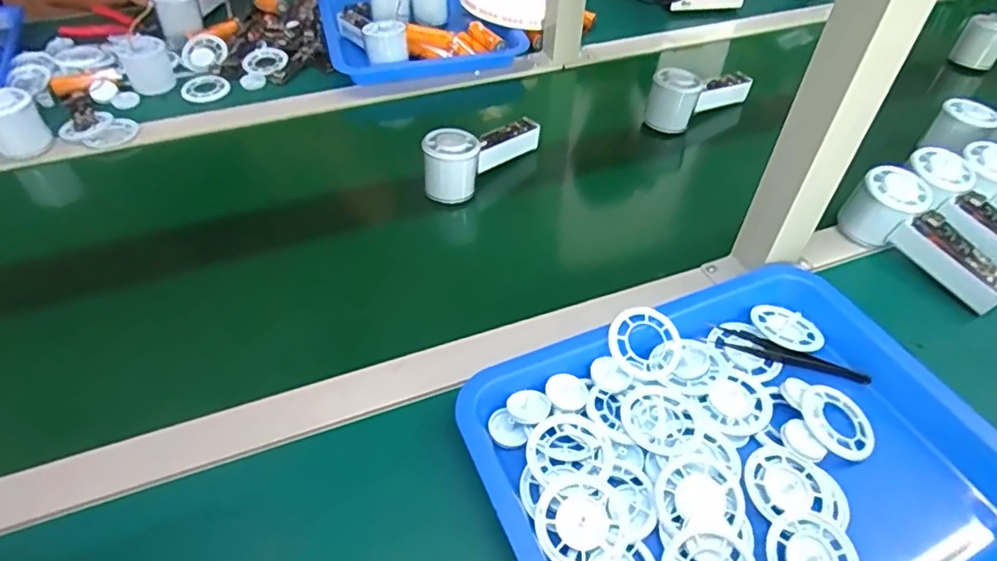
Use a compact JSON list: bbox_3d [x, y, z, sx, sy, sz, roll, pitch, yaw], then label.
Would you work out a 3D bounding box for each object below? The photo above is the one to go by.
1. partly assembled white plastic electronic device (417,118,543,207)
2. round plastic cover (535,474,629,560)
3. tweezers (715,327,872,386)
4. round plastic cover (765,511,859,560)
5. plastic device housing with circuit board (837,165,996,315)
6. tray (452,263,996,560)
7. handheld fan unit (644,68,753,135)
[{"bbox_3d":[-0.021,-0.143,0.635,0.045,0.062,0.151,34,54,26],"label":"partly assembled white plastic electronic device"},{"bbox_3d":[0.053,0.152,0.373,0.055,0.010,0.057,1,47,-1],"label":"round plastic cover"},{"bbox_3d":[0.234,0.059,0.470,0.113,0.010,0.021,16,48,12],"label":"tweezers"},{"bbox_3d":[0.193,0.170,0.365,0.055,0.010,0.050,1,47,-1],"label":"round plastic cover"},{"bbox_3d":[0.397,-0.041,0.540,0.053,0.059,0.145,-30,55,-27],"label":"plastic device housing with circuit board"},{"bbox_3d":[0.179,0.125,0.405,0.363,0.036,0.267,-19,52,-16],"label":"tray"},{"bbox_3d":[0.244,-0.232,0.723,0.154,0.059,0.050,-27,53,-24],"label":"handheld fan unit"}]

